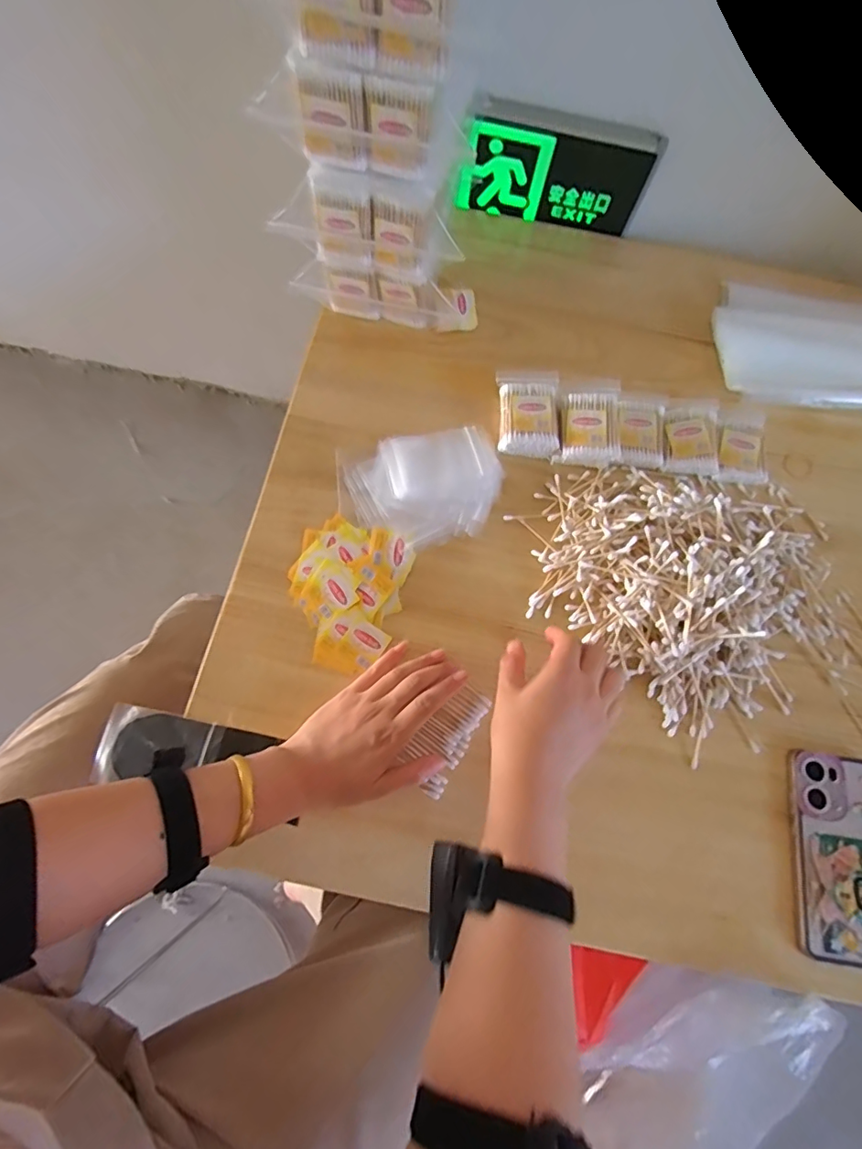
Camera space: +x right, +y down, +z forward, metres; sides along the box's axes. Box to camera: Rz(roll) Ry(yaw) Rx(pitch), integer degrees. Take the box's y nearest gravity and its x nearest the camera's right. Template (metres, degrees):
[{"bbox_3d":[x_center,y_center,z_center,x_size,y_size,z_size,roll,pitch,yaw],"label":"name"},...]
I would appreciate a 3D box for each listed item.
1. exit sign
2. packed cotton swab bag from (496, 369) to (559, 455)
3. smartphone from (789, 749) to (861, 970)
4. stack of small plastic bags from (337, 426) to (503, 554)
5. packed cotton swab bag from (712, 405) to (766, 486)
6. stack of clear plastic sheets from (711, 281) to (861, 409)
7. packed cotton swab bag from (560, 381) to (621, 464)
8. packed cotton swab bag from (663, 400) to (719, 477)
[{"bbox_3d":[0.145,-0.464,0.605,0.214,0.123,0.033,2,73,-2],"label":"exit sign"},{"bbox_3d":[0.101,-0.167,0.549,0.061,0.030,0.094,3,73,-2],"label":"packed cotton swab bag"},{"bbox_3d":[0.350,0.238,0.439,0.079,0.021,0.160,11,73,1],"label":"smartphone"},{"bbox_3d":[-0.007,-0.091,0.530,0.166,0.015,0.124,-18,74,-8],"label":"stack of small plastic bags"},{"bbox_3d":[0.334,-0.143,0.558,0.052,0.017,0.097,13,73,2],"label":"packed cotton swab bag"},{"bbox_3d":[0.443,-0.262,0.601,0.218,0.022,0.149,8,72,0],"label":"stack of clear plastic sheets"},{"bbox_3d":[0.166,-0.161,0.549,0.057,0.036,0.092,8,72,0],"label":"packed cotton swab bag"},{"bbox_3d":[0.279,-0.149,0.558,0.056,0.020,0.085,8,72,0],"label":"packed cotton swab bag"}]

